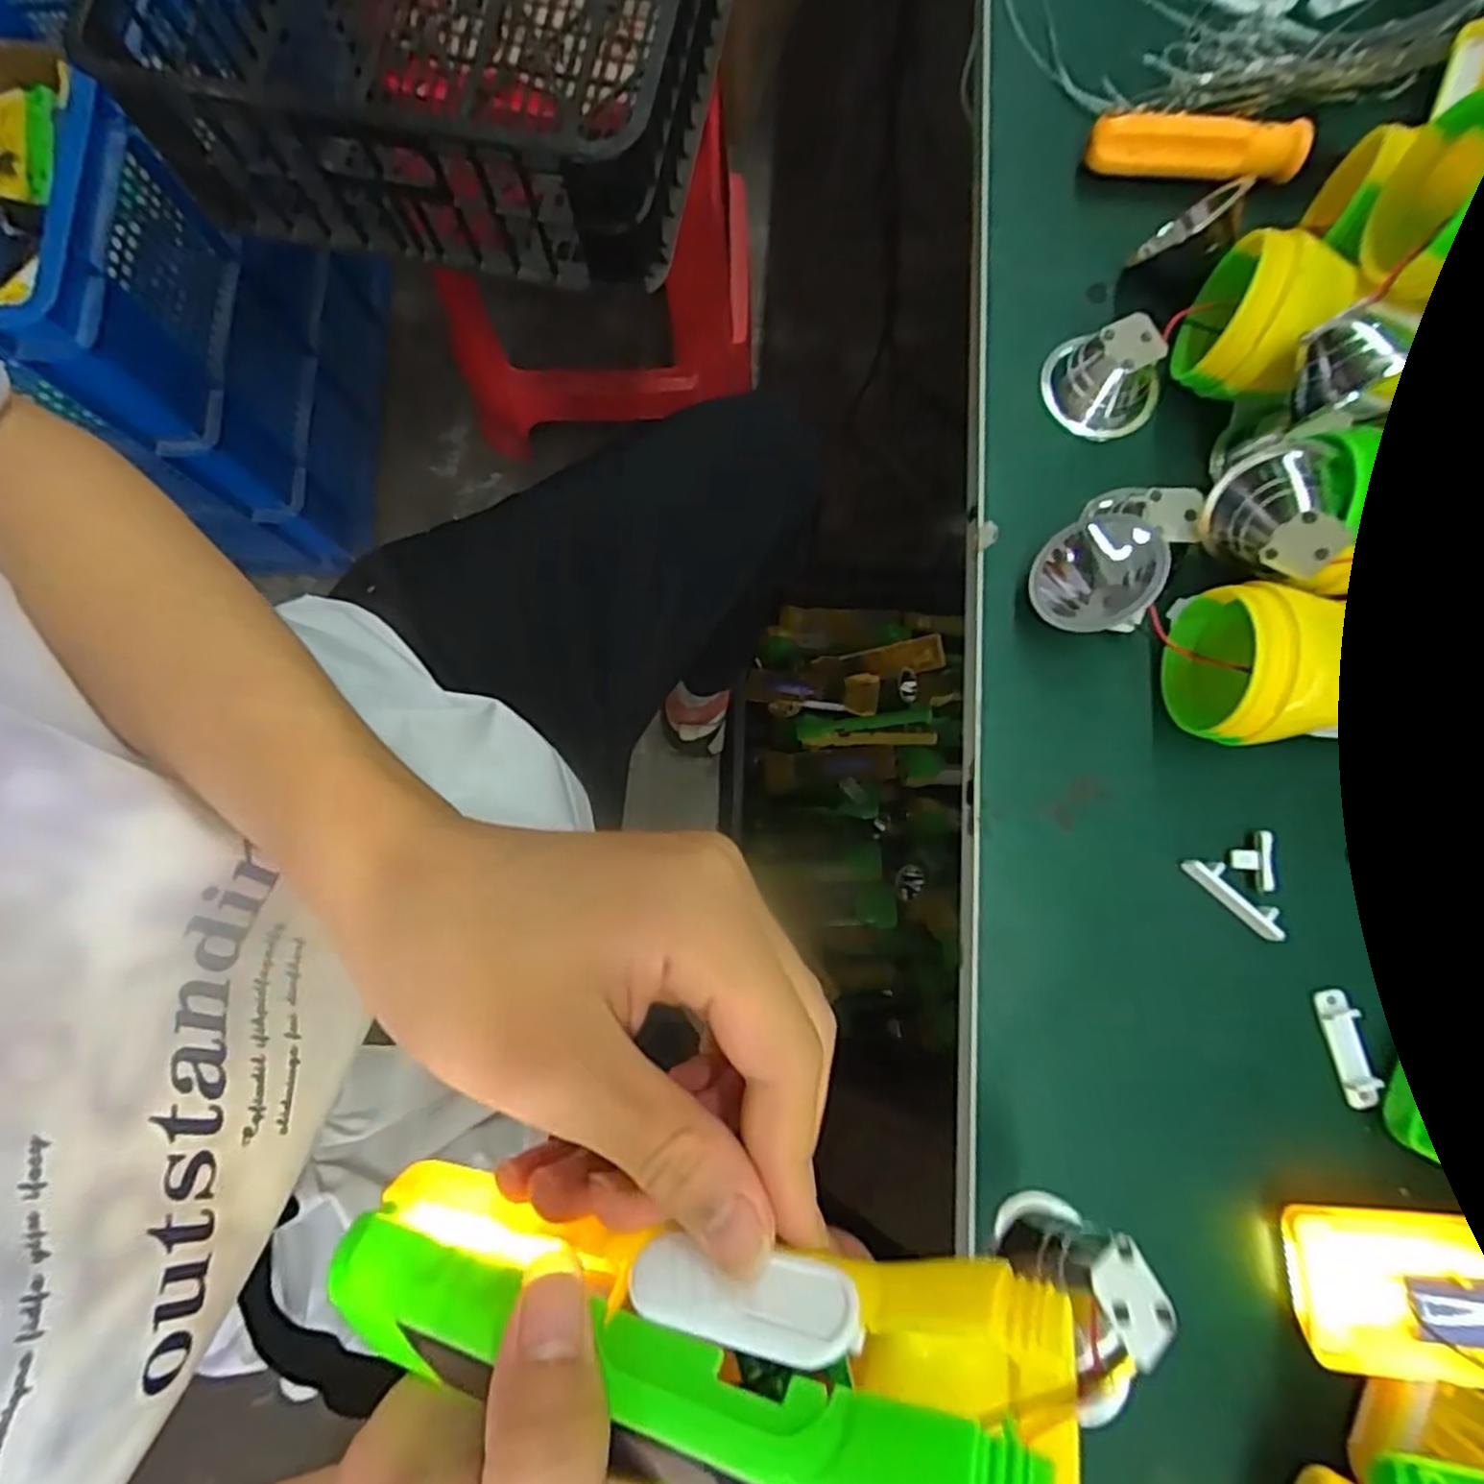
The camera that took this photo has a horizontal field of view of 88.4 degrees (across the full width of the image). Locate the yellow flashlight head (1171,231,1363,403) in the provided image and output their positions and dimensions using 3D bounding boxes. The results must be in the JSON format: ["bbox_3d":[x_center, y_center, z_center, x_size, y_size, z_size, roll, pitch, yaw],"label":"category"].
[{"bbox_3d":[0.184,-0.148,0.274,0.041,0.044,0.045,28,81,6],"label":"yellow flashlight head"}]

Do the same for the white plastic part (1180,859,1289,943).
[{"bbox_3d":[0.168,0.052,0.260,0.037,0.006,0.008,42,83,8],"label":"white plastic part"}]

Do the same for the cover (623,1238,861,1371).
[{"bbox_3d":[0.000,0.110,0.152,0.047,0.018,0.004,-3,114,23],"label":"cover"}]

